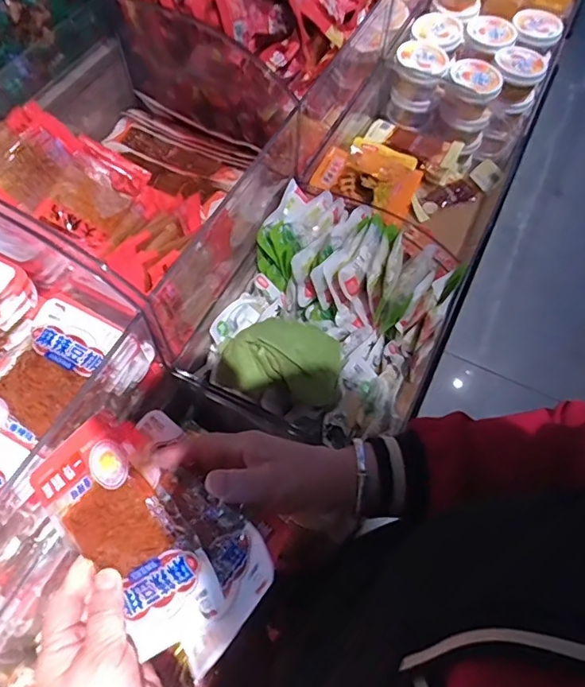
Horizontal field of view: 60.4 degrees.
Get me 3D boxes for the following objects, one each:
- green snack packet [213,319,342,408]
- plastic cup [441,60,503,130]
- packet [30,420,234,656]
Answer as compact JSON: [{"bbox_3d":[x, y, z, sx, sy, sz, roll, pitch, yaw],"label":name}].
[{"bbox_3d":[-0.010,0.018,0.548,0.135,0.051,0.081,22,68,-25],"label":"green snack packet"},{"bbox_3d":[0.286,-0.393,0.821,0.083,0.089,0.094,15,63,6],"label":"plastic cup"},{"bbox_3d":[-0.111,0.125,0.328,0.083,0.008,0.145,-42,82,21],"label":"packet"}]

